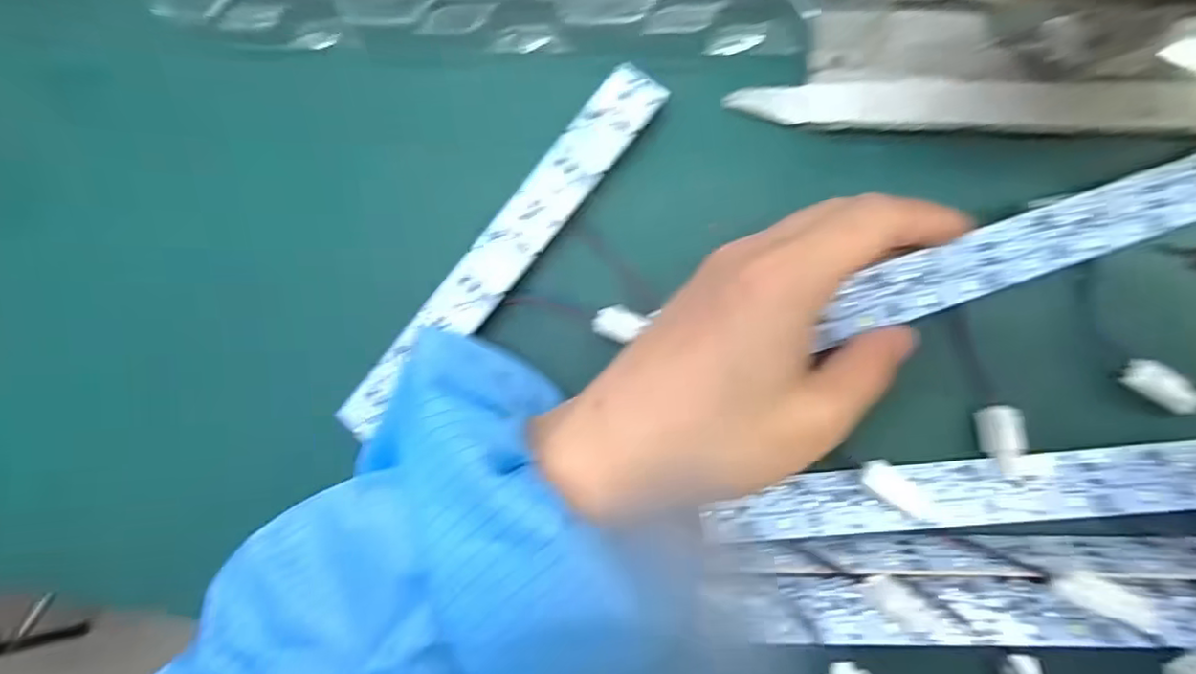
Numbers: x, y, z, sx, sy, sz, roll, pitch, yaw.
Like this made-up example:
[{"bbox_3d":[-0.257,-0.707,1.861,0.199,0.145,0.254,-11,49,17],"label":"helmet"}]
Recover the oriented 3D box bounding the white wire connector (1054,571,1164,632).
[{"bbox_3d":[0.169,0.087,0.204,0.028,0.004,0.011,20,89,41],"label":"white wire connector"}]

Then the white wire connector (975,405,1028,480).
[{"bbox_3d":[0.155,0.040,0.234,0.014,0.007,0.027,-10,87,9],"label":"white wire connector"}]

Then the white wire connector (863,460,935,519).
[{"bbox_3d":[0.114,0.058,0.235,0.031,0.008,0.011,38,95,8],"label":"white wire connector"}]

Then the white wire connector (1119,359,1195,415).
[{"bbox_3d":[0.213,0.019,0.231,0.027,0.005,0.012,35,94,8],"label":"white wire connector"}]

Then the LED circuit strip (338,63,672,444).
[{"bbox_3d":[-0.042,-0.032,0.259,0.026,0.005,0.191,41,94,9],"label":"LED circuit strip"}]

